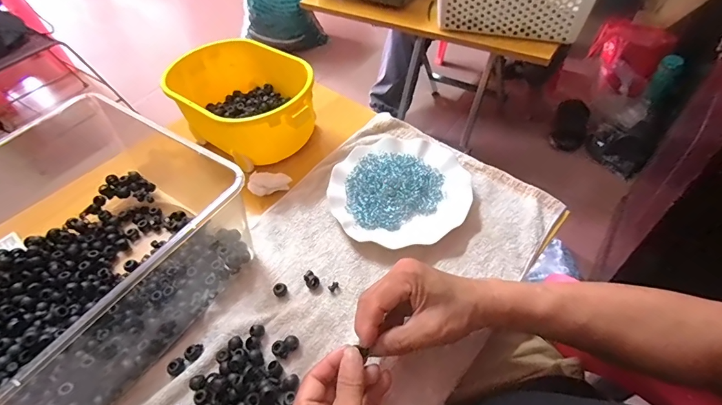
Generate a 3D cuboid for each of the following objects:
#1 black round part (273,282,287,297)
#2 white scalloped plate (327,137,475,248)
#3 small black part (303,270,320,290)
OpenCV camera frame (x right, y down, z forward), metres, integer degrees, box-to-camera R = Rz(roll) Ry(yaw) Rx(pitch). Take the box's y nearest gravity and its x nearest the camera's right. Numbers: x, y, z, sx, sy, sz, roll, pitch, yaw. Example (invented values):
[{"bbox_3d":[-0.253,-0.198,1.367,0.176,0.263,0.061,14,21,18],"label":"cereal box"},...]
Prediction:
[{"bbox_3d":[-0.093,0.100,0.450,0.016,0.010,0.017,-3,50,3],"label":"black round part"},{"bbox_3d":[0.051,-0.017,0.519,0.179,0.020,0.172,-3,50,3],"label":"white scalloped plate"},{"bbox_3d":[-0.058,0.090,0.454,0.015,0.008,0.022,-34,55,-21],"label":"small black part"}]

